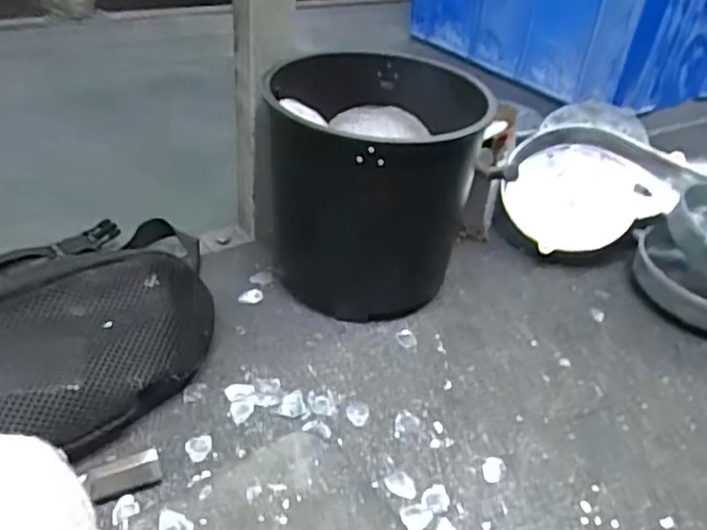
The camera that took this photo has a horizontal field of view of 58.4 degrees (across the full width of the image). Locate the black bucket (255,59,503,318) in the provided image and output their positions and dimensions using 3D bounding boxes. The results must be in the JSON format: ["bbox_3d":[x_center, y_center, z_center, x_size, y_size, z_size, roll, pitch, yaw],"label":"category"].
[{"bbox_3d":[0.013,-0.068,0.566,0.177,0.176,0.194,4,35,-3],"label":"black bucket"}]

